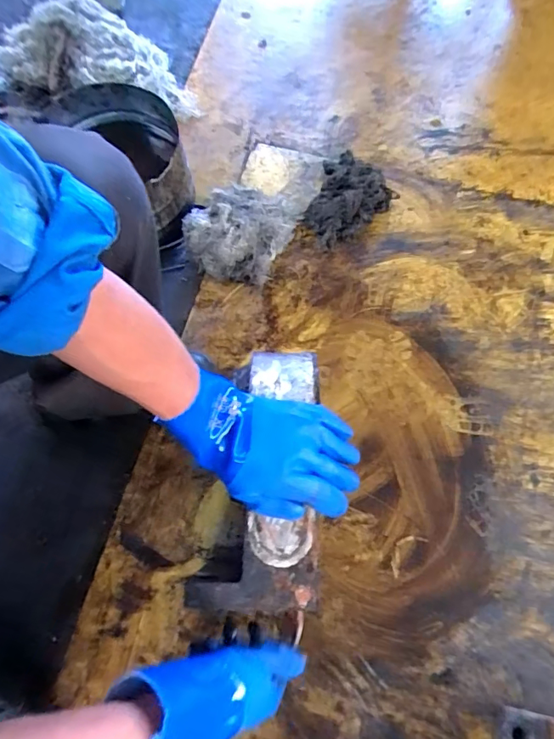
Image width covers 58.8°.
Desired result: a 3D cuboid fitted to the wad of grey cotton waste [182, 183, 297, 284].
[{"bbox_3d":[-0.055,-0.245,0.854,0.160,0.076,0.195,37,74,13],"label":"wad of grey cotton waste"}]

